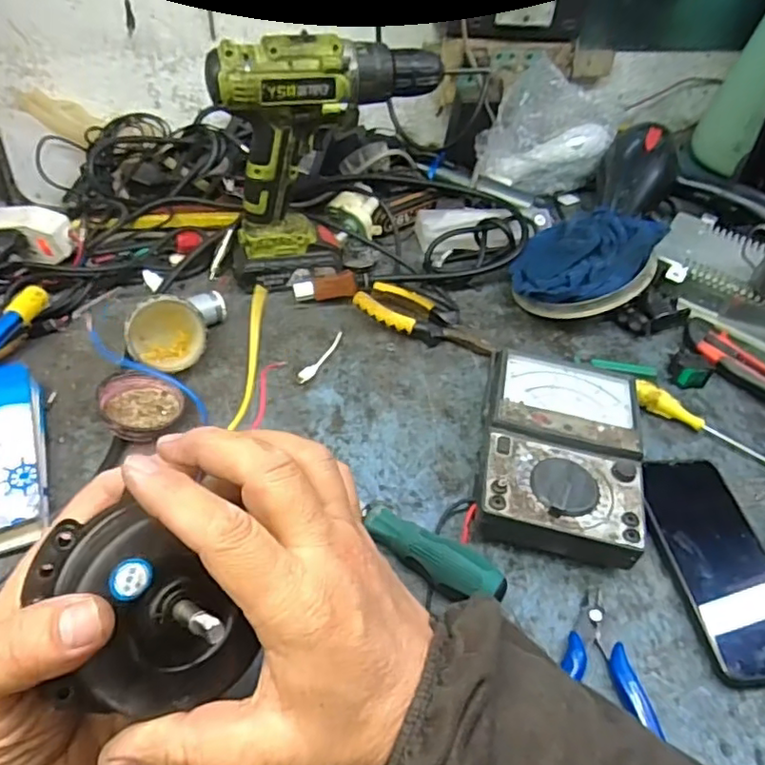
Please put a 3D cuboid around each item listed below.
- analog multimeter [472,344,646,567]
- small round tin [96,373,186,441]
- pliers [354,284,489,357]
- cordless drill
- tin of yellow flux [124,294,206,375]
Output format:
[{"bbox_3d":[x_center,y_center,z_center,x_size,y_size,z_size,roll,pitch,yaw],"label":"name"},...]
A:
[{"bbox_3d":[0.132,0.051,0.460,0.113,0.050,0.167,12,46,4],"label":"analog multimeter"},{"bbox_3d":[-0.186,0.017,0.469,0.057,0.026,0.059,4,46,-4],"label":"small round tin"},{"bbox_3d":[0.042,-0.057,0.575,0.133,0.023,0.047,24,48,15],"label":"pliers"},{"bbox_3d":[-0.055,-0.193,0.555,0.182,0.216,0.060,-18,51,-23],"label":"cordless drill"},{"bbox_3d":[-0.180,-0.040,0.499,0.060,0.059,0.030,-8,14,-24],"label":"tin of yellow flux"}]

